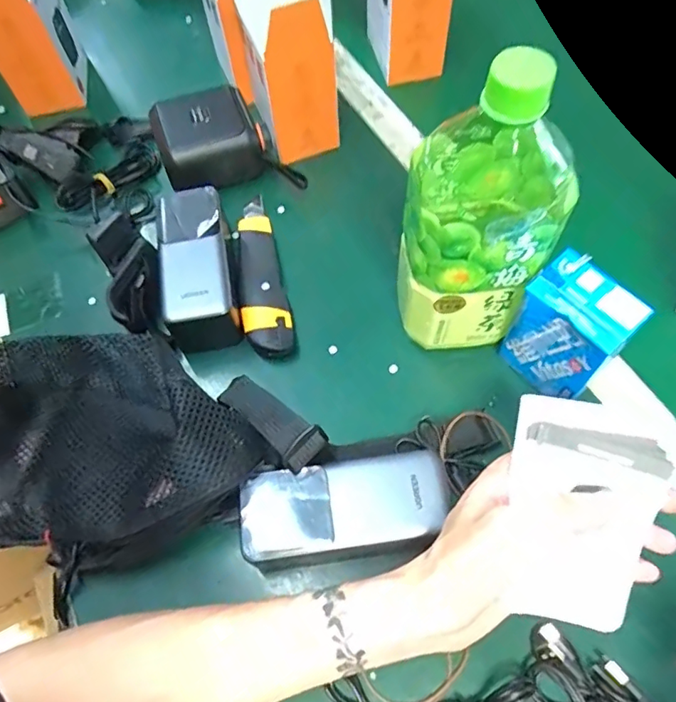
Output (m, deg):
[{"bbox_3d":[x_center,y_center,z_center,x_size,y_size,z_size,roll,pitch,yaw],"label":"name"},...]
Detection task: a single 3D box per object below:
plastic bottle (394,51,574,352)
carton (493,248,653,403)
[{"bbox_3d":[0.087,-0.084,0.335,0.079,0.205,0.073,-5,61,-2],"label":"plastic bottle"},{"bbox_3d":[0.150,-0.008,0.356,0.036,0.107,0.063,-37,67,-18],"label":"carton"}]

